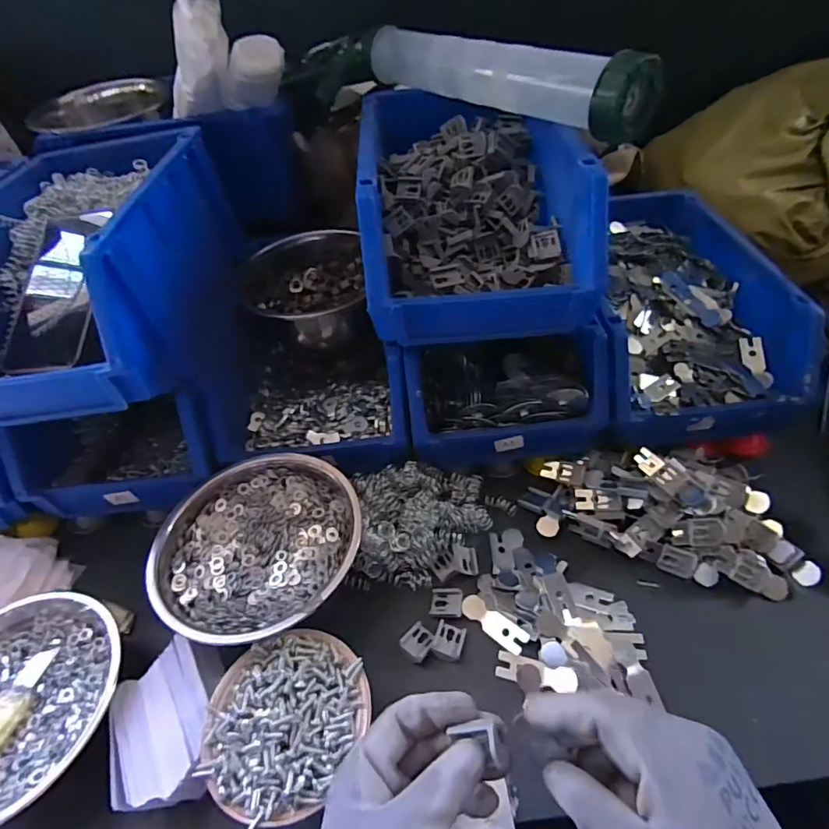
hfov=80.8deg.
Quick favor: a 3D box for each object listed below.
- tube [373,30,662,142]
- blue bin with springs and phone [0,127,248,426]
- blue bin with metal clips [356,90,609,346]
[{"bbox_3d":[0.066,-0.349,0.500,0.059,0.056,0.365,-34,51,-23],"label":"tube"},{"bbox_3d":[-0.332,-0.144,0.500,0.212,0.150,0.328,-5,46,2],"label":"blue bin with springs and phone"},{"bbox_3d":[0.057,-0.204,0.485,0.191,0.116,0.281,-3,46,4],"label":"blue bin with metal clips"}]

